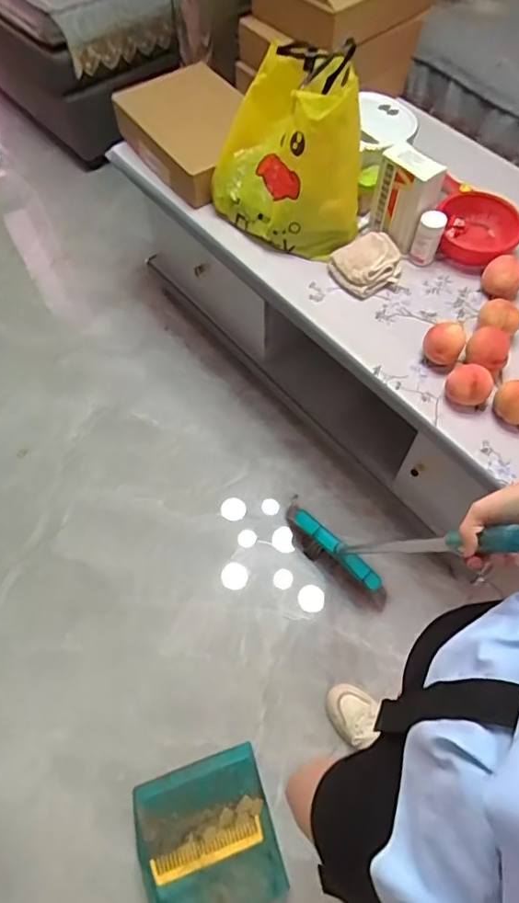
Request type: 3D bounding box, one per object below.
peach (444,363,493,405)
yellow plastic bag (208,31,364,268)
[{"bbox_3d":[0.362,-0.113,0.902,0.071,0.062,0.067,34,66,16],"label":"peach"},{"bbox_3d":[0.078,-0.566,1.001,0.221,0.285,0.274,-37,68,-19],"label":"yellow plastic bag"}]

